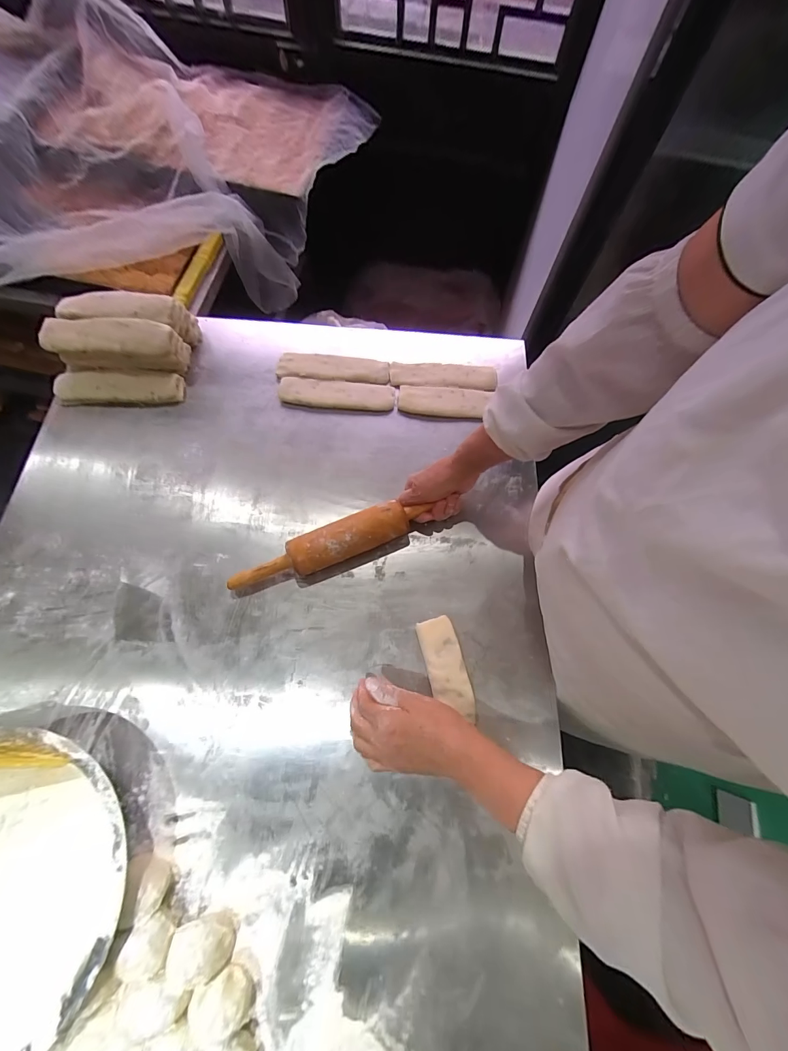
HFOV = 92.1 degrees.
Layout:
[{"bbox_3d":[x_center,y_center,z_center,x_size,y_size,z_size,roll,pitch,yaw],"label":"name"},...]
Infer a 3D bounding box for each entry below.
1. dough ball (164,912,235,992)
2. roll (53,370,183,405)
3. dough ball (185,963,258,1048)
[{"bbox_3d":[-0.193,0.426,0.385,0.054,0.048,0.043,7,70,0],"label":"dough ball"},{"bbox_3d":[-0.451,-0.229,0.629,0.198,0.028,0.058,-2,70,-3],"label":"roll"},{"bbox_3d":[-0.166,0.464,0.372,0.052,0.049,0.049,1,70,-2],"label":"dough ball"}]

